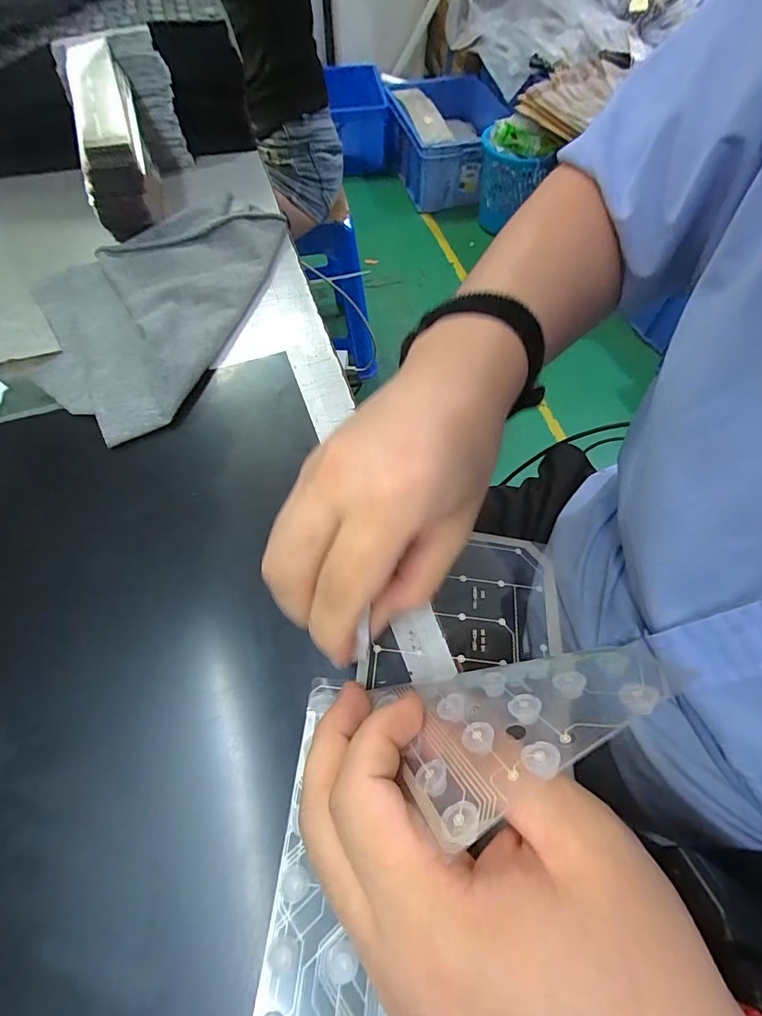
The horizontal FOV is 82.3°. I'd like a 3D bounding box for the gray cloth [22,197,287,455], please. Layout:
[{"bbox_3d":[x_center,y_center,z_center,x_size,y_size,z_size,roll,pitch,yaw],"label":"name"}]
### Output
[{"bbox_3d":[-0.161,-0.150,0.295,0.142,0.024,0.222,13,63,7],"label":"gray cloth"}]

